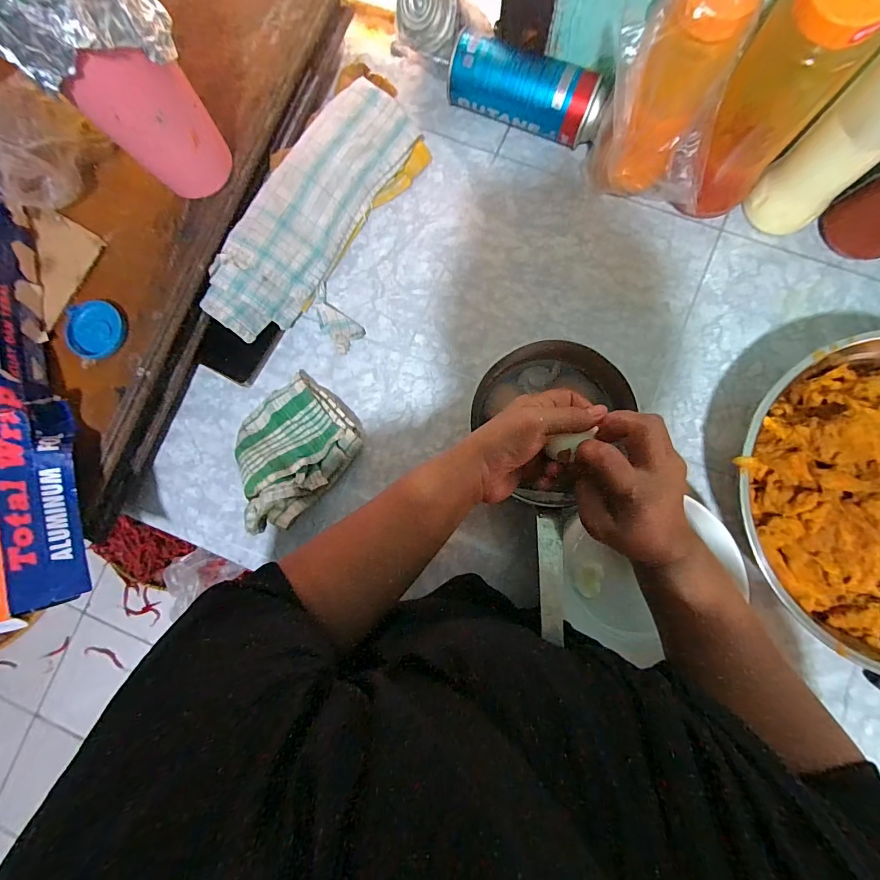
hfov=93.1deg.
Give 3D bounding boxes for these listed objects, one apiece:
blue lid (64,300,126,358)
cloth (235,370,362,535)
[{"bbox_3d":[-0.332,-0.106,0.399,0.057,0.008,0.054,0,83,3],"label":"blue lid"},{"bbox_3d":[-0.163,0.009,0.435,0.119,0.059,0.145,38,87,7],"label":"cloth"}]

